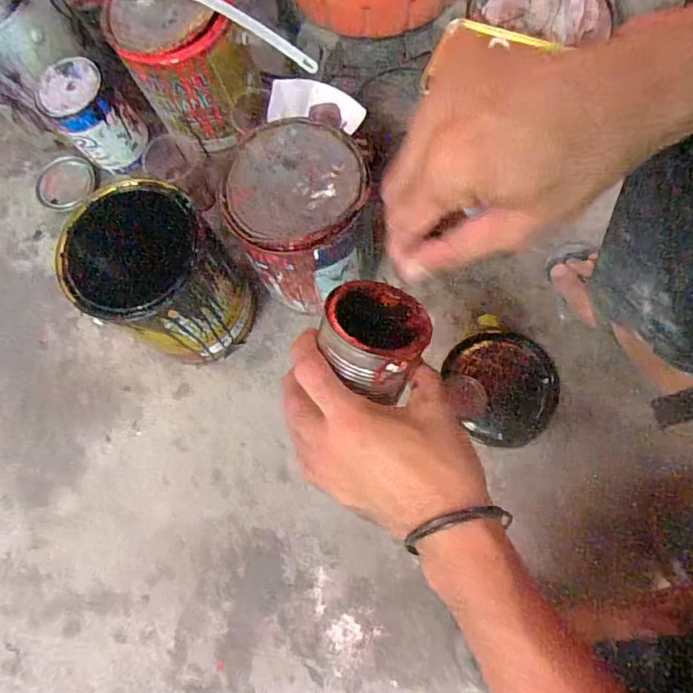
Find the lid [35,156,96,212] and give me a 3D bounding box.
[{"bbox_3d":[-0.440,-0.256,0.765,0.090,0.011,0.096,-1,74,5],"label":"lid"}]

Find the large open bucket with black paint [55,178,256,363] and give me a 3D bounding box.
[{"bbox_3d":[-0.225,-0.067,0.609,0.163,0.216,0.153,-1,74,5],"label":"large open bucket with black paint"}]

